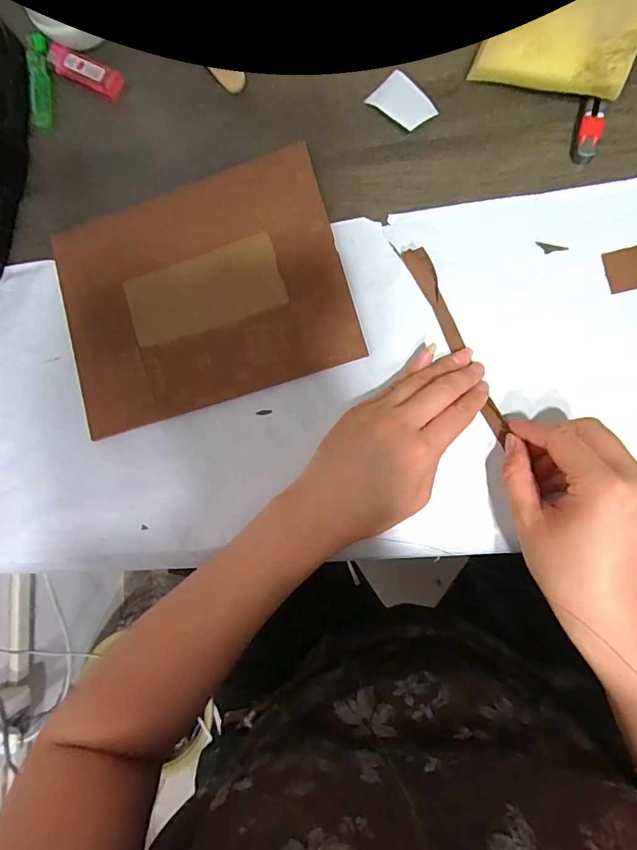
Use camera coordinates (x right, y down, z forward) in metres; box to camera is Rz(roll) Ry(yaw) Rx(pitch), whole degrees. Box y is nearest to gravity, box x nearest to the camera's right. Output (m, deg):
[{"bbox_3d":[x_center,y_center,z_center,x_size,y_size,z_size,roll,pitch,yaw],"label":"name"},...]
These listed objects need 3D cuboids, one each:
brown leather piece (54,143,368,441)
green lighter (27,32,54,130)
[{"bbox_3d":[-0.095,-0.108,0.360,0.228,0.009,0.182,-15,82,6],"label":"brown leather piece"},{"bbox_3d":[-0.249,-0.308,0.396,0.020,0.011,0.081,-4,86,8],"label":"green lighter"}]

